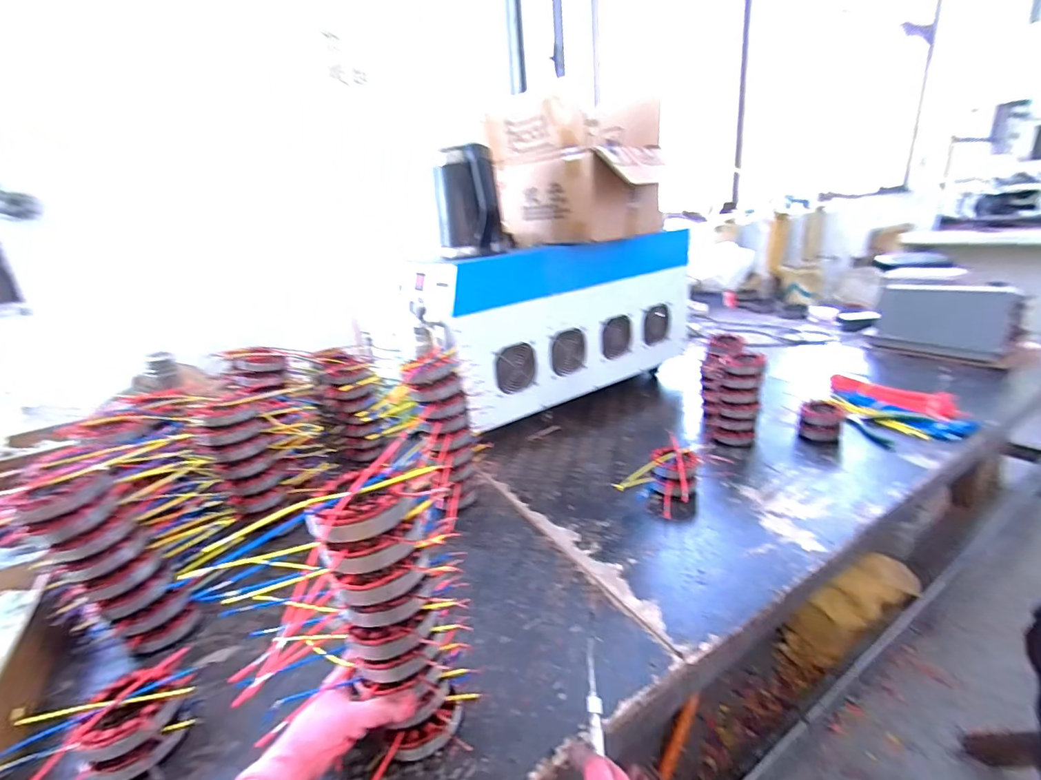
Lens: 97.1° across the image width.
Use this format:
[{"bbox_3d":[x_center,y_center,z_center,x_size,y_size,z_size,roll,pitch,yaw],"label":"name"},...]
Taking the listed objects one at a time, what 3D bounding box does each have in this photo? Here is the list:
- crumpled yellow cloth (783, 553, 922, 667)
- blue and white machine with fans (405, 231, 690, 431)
[{"bbox_3d":[0.752,0.504,1.054,0.331,0.128,0.106,-42,23,3],"label":"crumpled yellow cloth"},{"bbox_3d":[0.109,-0.186,1.212,0.803,0.364,0.269,-20,25,-34],"label":"blue and white machine with fans"}]

